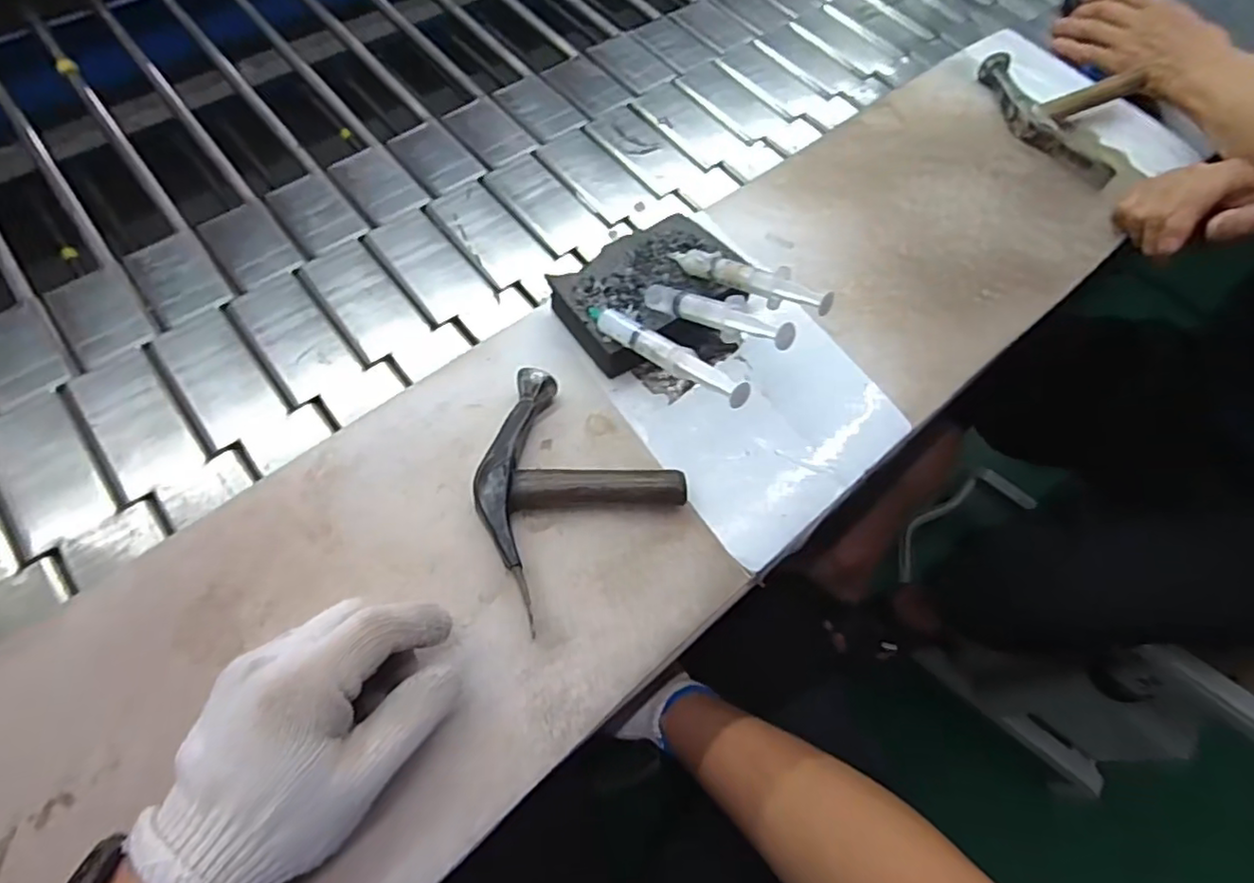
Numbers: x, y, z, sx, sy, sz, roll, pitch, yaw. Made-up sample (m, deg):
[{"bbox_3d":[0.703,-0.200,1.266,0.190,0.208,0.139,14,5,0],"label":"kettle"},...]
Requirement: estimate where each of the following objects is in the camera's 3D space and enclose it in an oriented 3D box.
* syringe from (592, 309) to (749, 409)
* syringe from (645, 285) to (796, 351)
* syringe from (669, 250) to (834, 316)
[{"bbox_3d":[0.018,-0.058,0.390,0.017,0.011,0.147,-43,47,-12],"label":"syringe"},{"bbox_3d":[0.051,-0.081,0.396,0.023,0.020,0.127,-46,40,-12],"label":"syringe"},{"bbox_3d":[0.081,-0.111,0.425,0.130,0.017,0.020,29,73,35],"label":"syringe"}]

